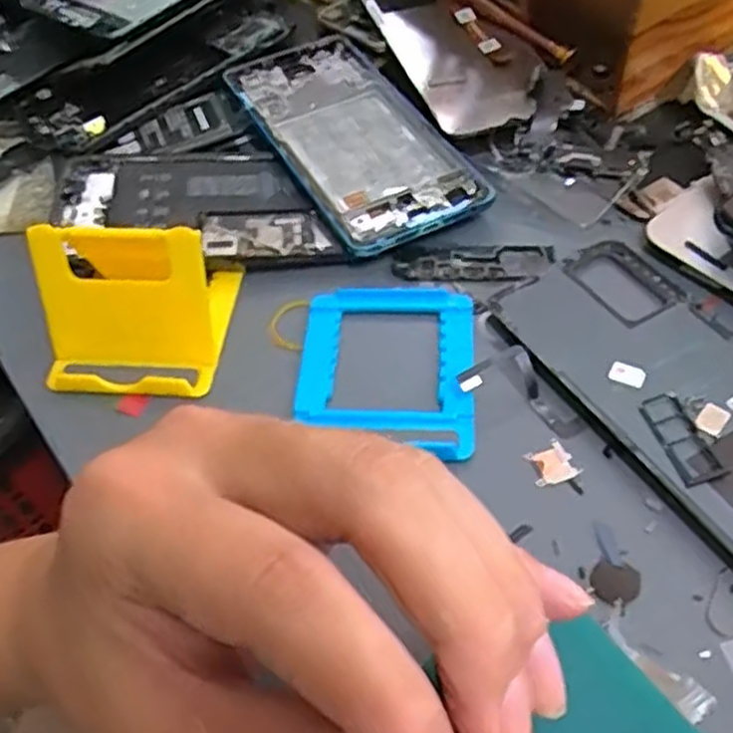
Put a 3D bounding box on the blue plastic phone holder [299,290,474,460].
[{"bbox_3d":[0.008,0.000,0.313,0.071,0.009,0.084,1,54,6],"label":"blue plastic phone holder"}]

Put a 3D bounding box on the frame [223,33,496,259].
[{"bbox_3d":[-0.009,-0.120,0.394,0.079,0.013,0.159,-26,55,-13],"label":"frame"}]

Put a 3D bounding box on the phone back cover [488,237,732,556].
[{"bbox_3d":[0.122,0.009,0.296,0.074,0.006,0.156,-29,56,-15],"label":"phone back cover"}]

